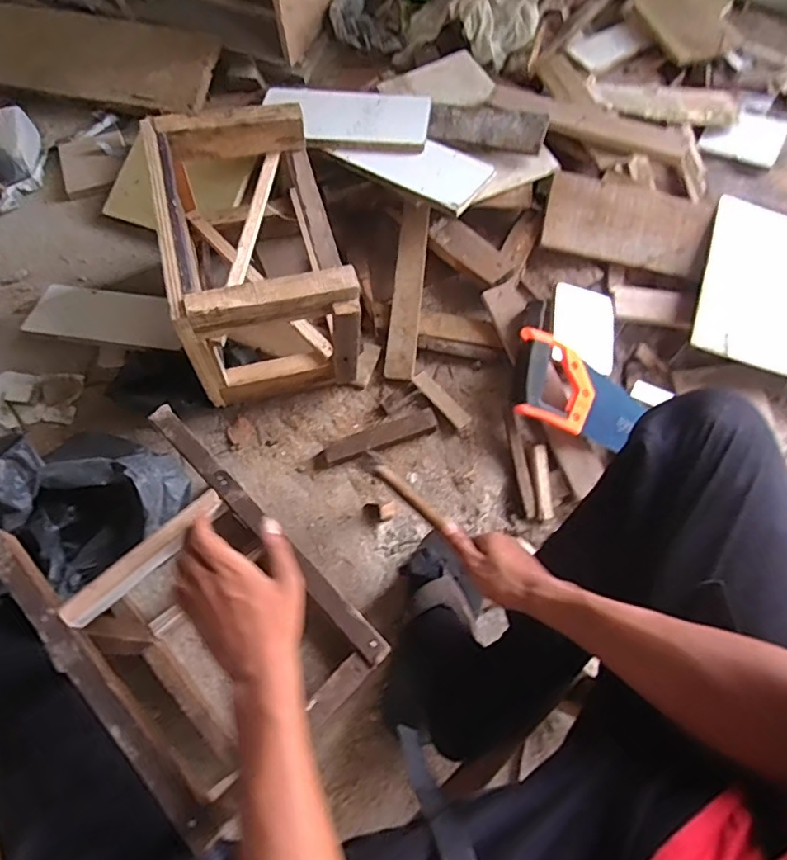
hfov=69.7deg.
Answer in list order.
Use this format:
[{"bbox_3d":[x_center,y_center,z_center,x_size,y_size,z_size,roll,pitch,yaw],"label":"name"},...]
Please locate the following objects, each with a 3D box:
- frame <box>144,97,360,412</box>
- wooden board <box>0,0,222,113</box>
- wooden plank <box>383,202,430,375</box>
[{"bbox_3d":[-0.192,-0.243,0.798,0.219,0.226,0.337,-14,68,-6],"label":"frame"},{"bbox_3d":[-0.680,-0.755,1.117,0.657,0.012,0.220,9,68,4],"label":"wooden board"},{"bbox_3d":[0.022,-0.226,0.904,0.050,0.017,0.298,3,77,9],"label":"wooden plank"}]

